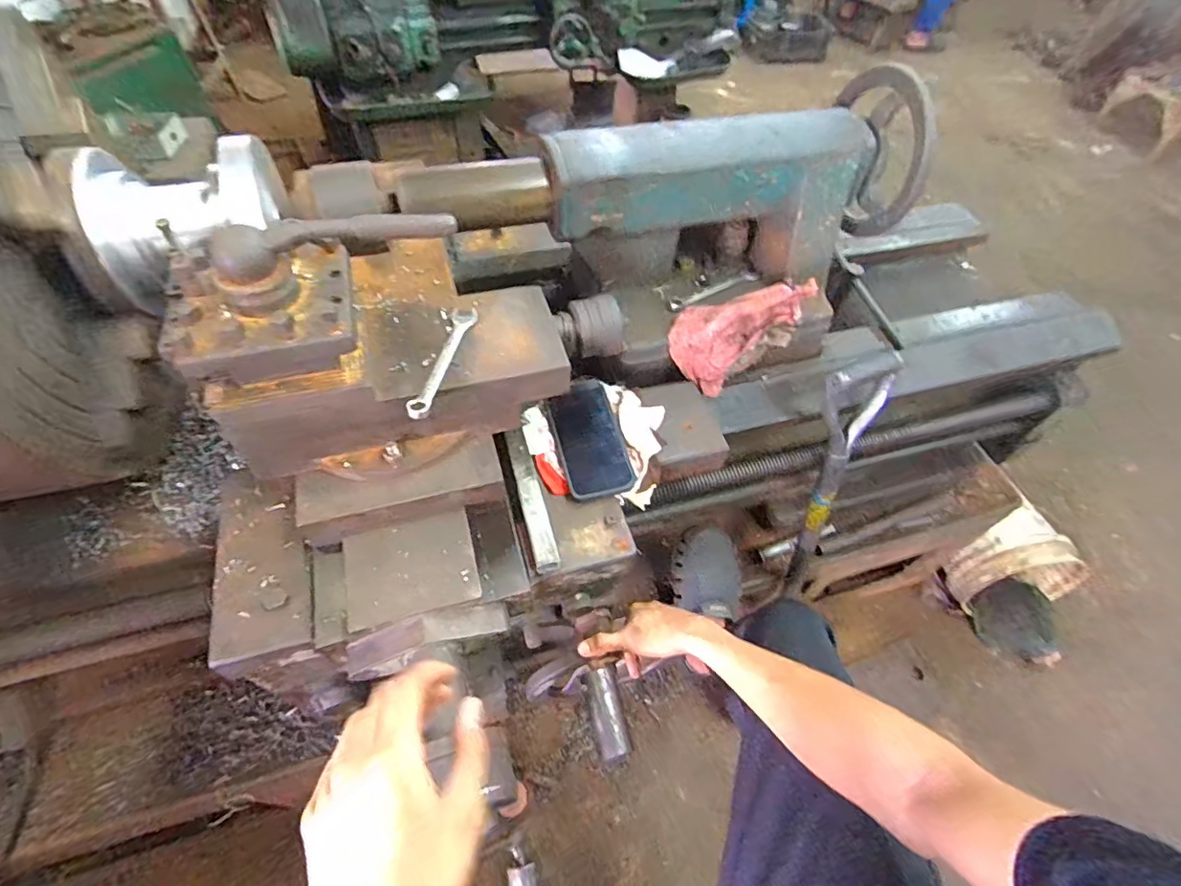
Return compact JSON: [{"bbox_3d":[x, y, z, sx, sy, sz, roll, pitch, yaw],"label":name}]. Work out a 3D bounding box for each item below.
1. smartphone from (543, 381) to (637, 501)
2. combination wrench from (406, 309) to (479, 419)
[{"bbox_3d":[-0.001,-0.005,0.705,0.082,0.012,0.150,-14,67,-11],"label":"smartphone"},{"bbox_3d":[-0.150,-0.085,0.584,0.026,0.010,0.153,10,54,3],"label":"combination wrench"}]

